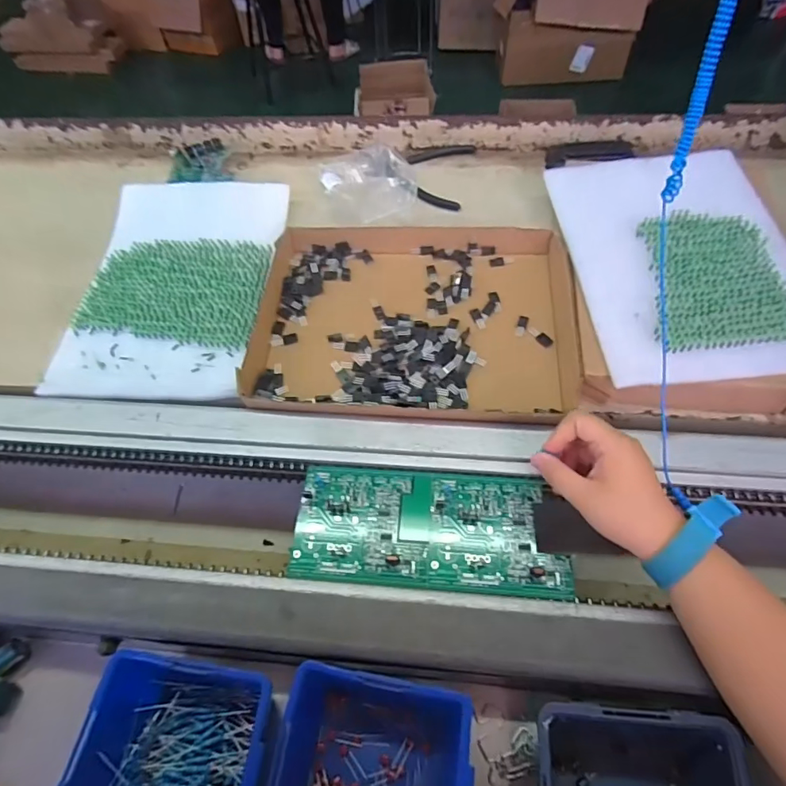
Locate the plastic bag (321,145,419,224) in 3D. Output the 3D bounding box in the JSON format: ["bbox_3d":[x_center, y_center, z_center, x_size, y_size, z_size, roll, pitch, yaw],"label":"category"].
[{"bbox_3d":[-0.027,-0.256,0.586,0.111,0.050,0.107,12,55,14],"label":"plastic bag"}]

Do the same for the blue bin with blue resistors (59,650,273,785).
[{"bbox_3d":[-0.145,0.256,0.317,0.122,0.063,0.133,2,54,7],"label":"blue bin with blue resistors"}]

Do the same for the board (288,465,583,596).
[{"bbox_3d":[0.029,0.109,0.391,0.213,0.010,0.095,2,54,7],"label":"board"}]

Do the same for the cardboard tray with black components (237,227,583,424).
[{"bbox_3d":[0.021,-0.084,0.506,0.323,0.040,0.238,3,54,7],"label":"cardboard tray with black components"}]

